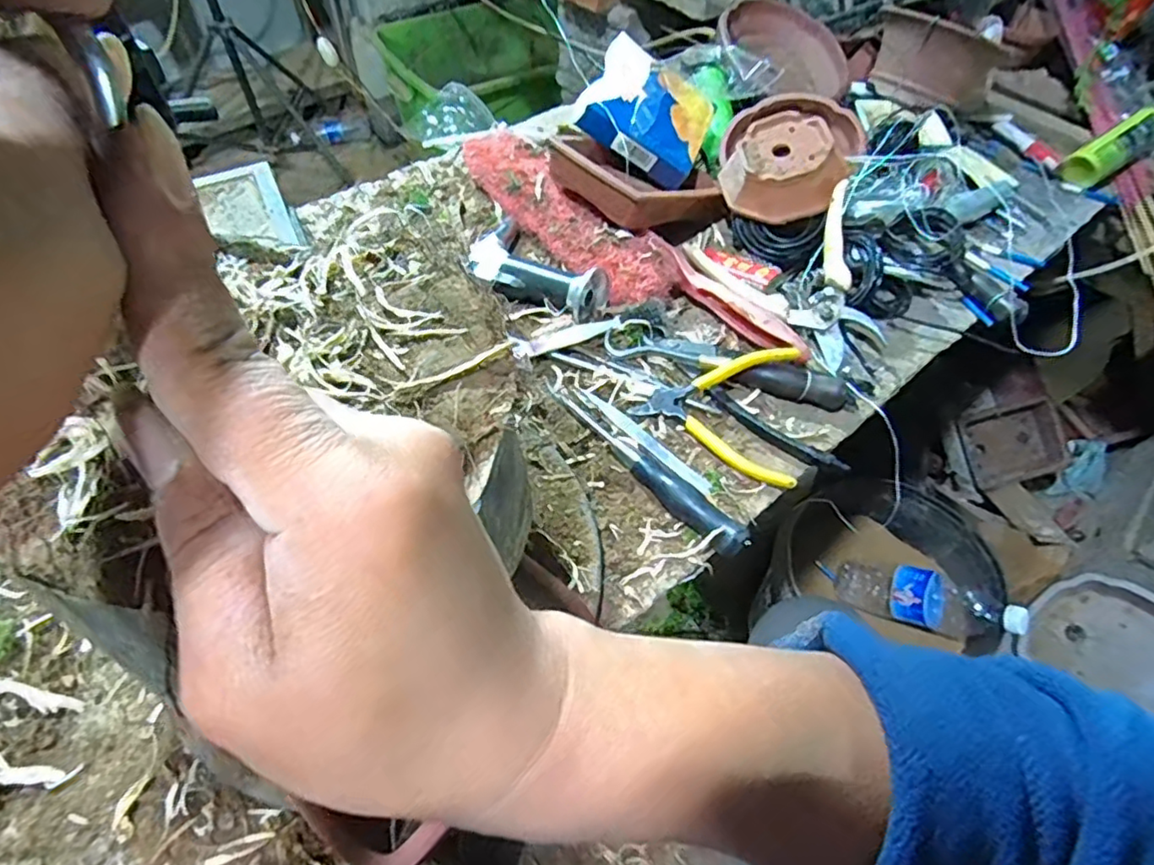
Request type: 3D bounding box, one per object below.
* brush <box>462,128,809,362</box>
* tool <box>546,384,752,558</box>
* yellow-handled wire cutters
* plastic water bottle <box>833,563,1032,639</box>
[{"bbox_3d":[0.026,-0.163,0.521,0.072,0.034,0.368,-38,65,-25],"label":"brush"},{"bbox_3d":[0.040,0.019,0.406,0.018,0.020,0.174,-38,65,-25],"label":"tool"},{"bbox_3d":[0.115,-0.027,0.436,0.117,0.029,0.093,28,58,16],"label":"yellow-handled wire cutters"},{"bbox_3d":[0.447,0.223,0.802,0.063,0.083,0.241,-44,26,-28],"label":"plastic water bottle"}]

